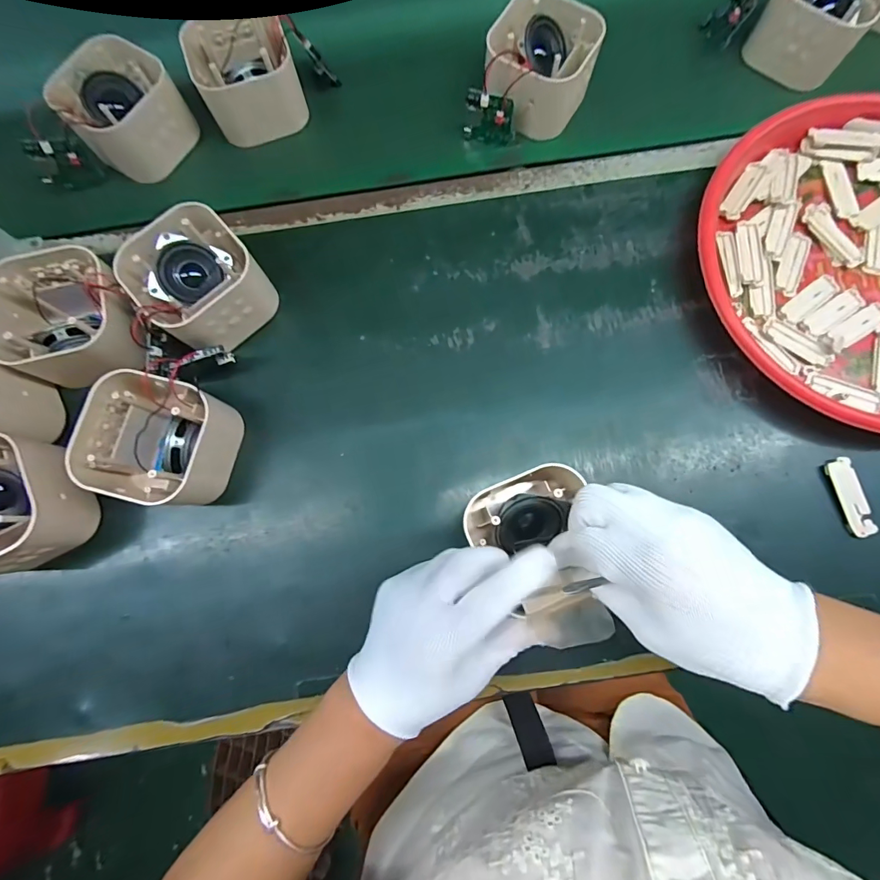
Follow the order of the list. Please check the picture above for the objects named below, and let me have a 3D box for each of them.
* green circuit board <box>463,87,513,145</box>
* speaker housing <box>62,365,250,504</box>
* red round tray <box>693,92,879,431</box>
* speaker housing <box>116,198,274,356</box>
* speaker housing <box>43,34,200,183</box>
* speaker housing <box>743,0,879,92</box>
[{"bbox_3d":[0.047,-0.298,0.406,0.047,0.037,0.014,15,79,4],"label":"green circuit board"},{"bbox_3d":[-0.211,0.002,0.335,0.093,0.059,0.090,8,78,3],"label":"speaker housing"},{"bbox_3d":[0.361,-0.147,0.365,0.281,0.040,0.284,0,78,1],"label":"red round tray"},{"bbox_3d":[-0.194,-0.128,0.359,0.091,0.060,0.092,40,81,8],"label":"speaker housing"},{"bbox_3d":[-0.288,-0.303,0.413,0.098,0.080,0.083,-42,81,-7],"label":"speaker housing"},{"bbox_3d":[0.354,-0.394,0.409,0.092,0.063,0.084,42,82,9],"label":"speaker housing"}]

